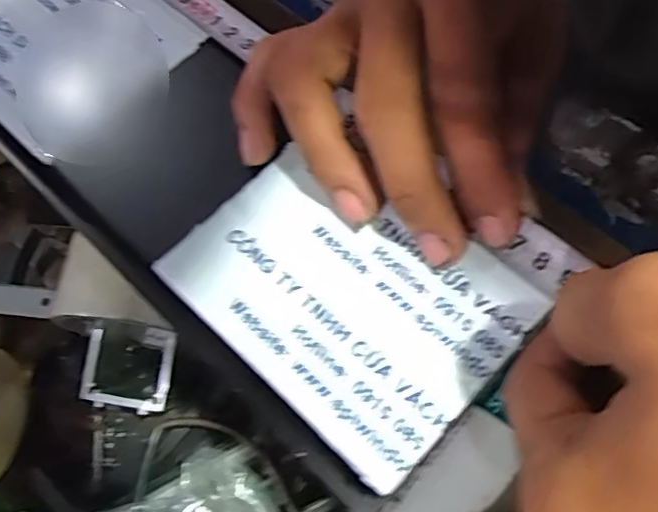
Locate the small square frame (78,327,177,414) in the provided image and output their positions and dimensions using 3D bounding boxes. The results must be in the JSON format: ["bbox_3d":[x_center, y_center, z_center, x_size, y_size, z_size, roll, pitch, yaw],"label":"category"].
[{"bbox_3d":[-0.106,0.058,0.329,0.048,0.007,0.045,9,89,8],"label":"small square frame"}]

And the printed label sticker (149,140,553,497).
[{"bbox_3d":[0.006,0.011,0.216,0.111,0.004,0.084,40,73,18],"label":"printed label sticker"}]

